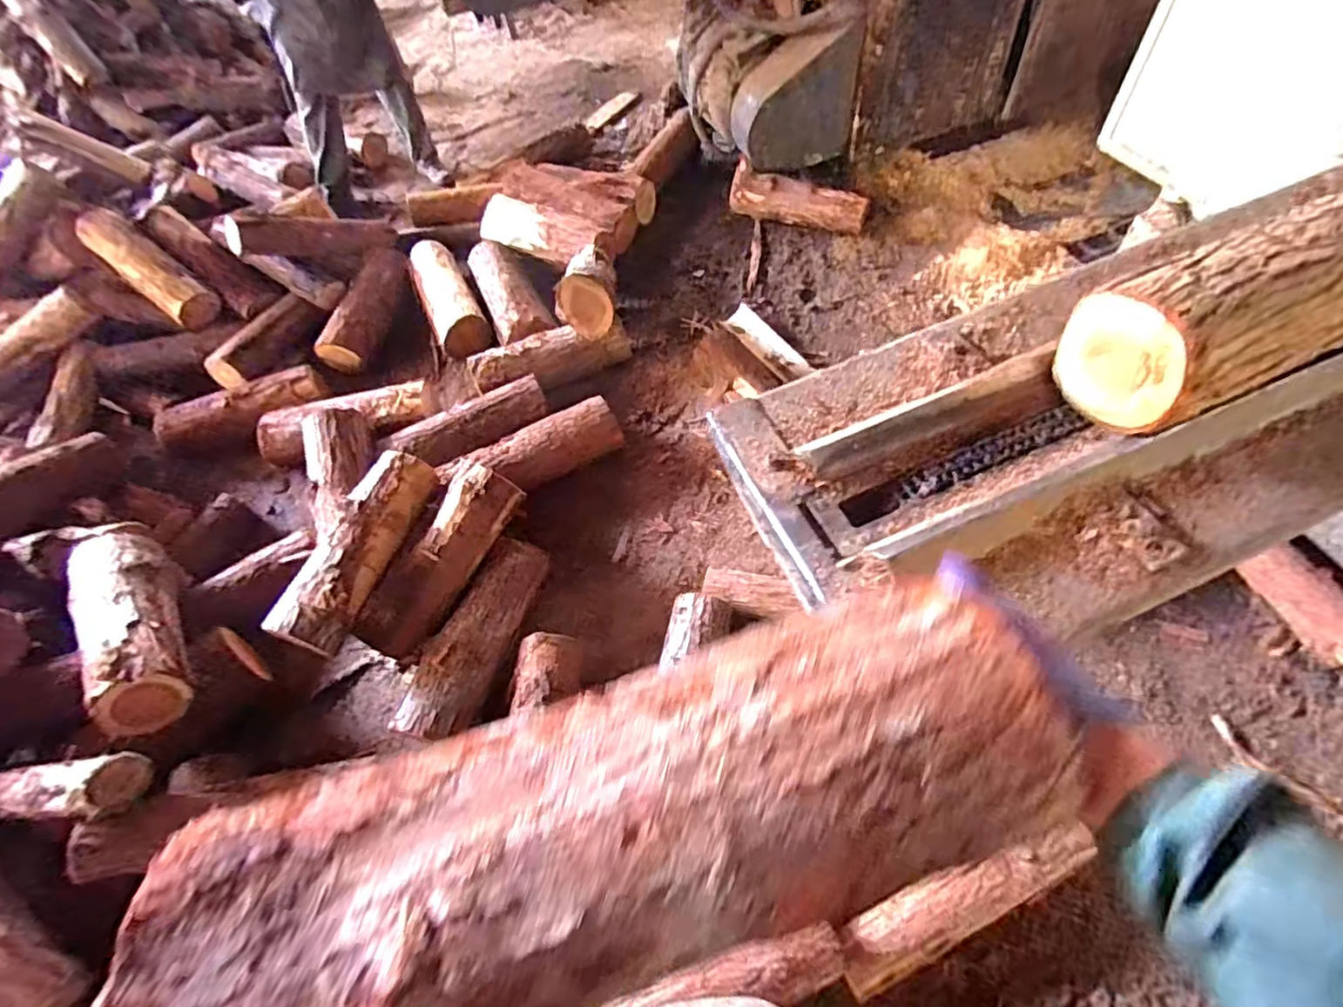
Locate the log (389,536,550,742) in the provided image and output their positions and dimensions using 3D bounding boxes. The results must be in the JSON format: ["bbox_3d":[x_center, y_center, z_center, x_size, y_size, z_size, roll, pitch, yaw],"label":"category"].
[{"bbox_3d":[-0.459,0.314,1.470,0.157,0.140,0.491,12,58,14],"label":"log"}]

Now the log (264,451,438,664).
[{"bbox_3d":[-0.739,0.107,1.464,0.156,0.128,0.499,14,57,16],"label":"log"}]

